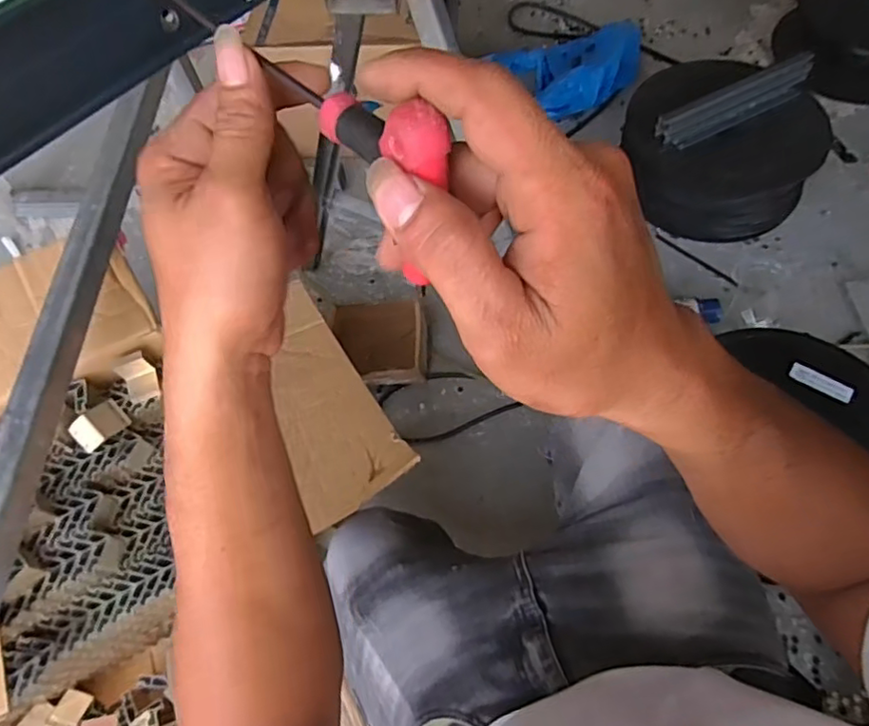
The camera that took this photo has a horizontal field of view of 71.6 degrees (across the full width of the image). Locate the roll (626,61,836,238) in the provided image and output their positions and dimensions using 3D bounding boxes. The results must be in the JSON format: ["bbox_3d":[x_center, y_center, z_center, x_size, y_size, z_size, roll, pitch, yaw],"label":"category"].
[{"bbox_3d":[0.531,-0.399,1.143,0.307,0.183,0.310,-2,62,3],"label":"roll"}]

